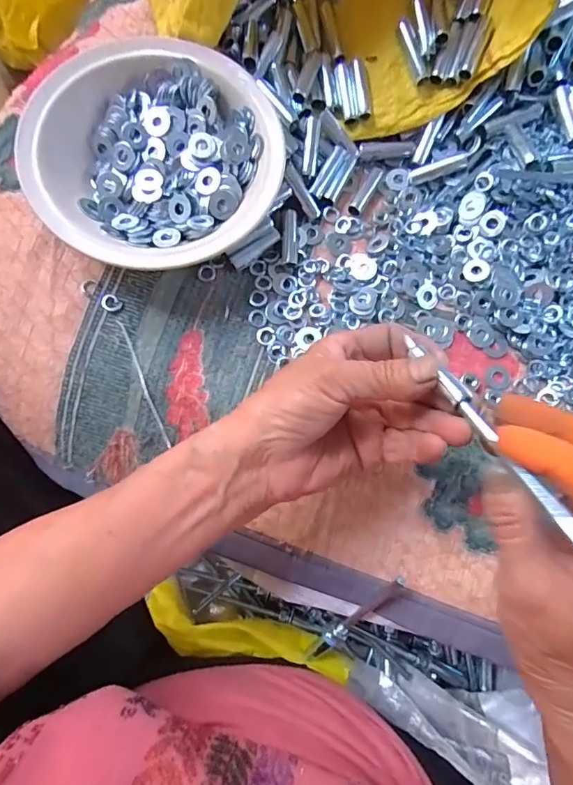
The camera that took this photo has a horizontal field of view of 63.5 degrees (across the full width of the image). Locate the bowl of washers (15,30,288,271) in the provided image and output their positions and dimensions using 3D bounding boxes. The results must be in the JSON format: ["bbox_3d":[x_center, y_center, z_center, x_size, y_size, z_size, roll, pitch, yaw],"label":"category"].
[{"bbox_3d":[-0.089,-0.163,0.327,0.167,0.053,0.153,0,80,-1],"label":"bowl of washers"}]

